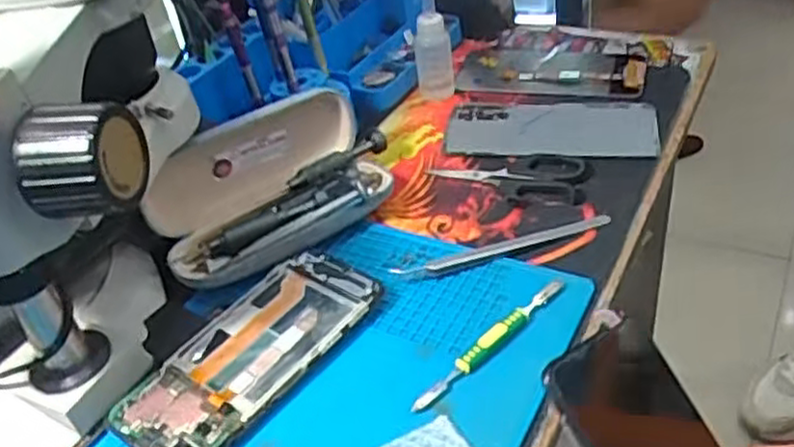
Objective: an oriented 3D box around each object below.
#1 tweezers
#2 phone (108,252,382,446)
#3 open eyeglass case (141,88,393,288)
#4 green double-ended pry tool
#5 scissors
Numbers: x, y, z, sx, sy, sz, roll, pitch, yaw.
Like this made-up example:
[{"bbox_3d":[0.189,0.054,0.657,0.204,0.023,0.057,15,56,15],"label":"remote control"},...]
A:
[{"bbox_3d":[0.069,0.015,0.474,0.144,0.007,0.018,-15,38,-7],"label":"tweezers"},{"bbox_3d":[-0.083,0.070,0.421,0.071,0.009,0.154,22,48,34],"label":"phone"},{"bbox_3d":[-0.079,-0.028,0.501,0.173,0.066,0.088,-28,42,-22],"label":"open eyeglass case"},{"bbox_3d":[0.054,0.065,0.417,0.116,0.009,0.013,-36,45,-30],"label":"green double-ended pry tool"},{"bbox_3d":[0.078,-0.031,0.532,0.107,0.010,0.047,-2,38,9],"label":"scissors"}]

